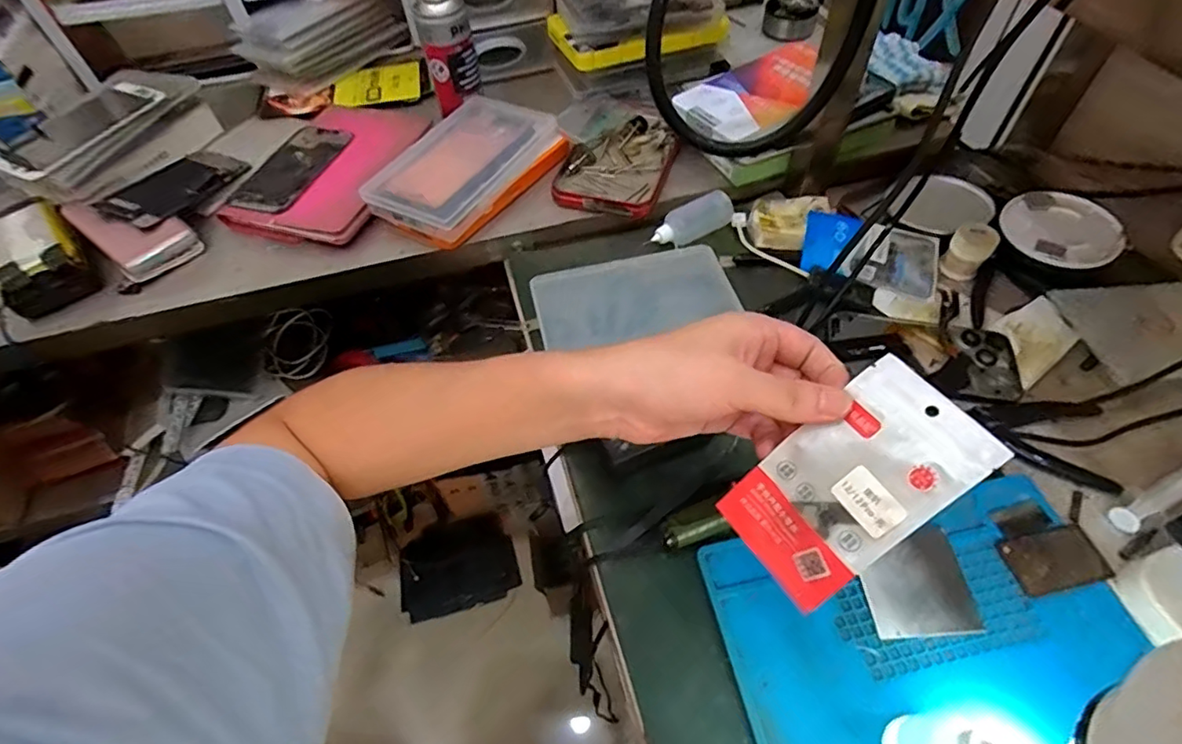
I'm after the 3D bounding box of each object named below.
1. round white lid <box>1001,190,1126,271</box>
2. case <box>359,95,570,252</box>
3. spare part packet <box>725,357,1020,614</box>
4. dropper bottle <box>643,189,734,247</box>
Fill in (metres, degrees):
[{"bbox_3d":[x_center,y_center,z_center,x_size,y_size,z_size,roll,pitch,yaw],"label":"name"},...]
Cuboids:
[{"bbox_3d":[0.430,-0.133,0.521,0.089,0.008,0.094,-5,57,7],"label":"round white lid"},{"bbox_3d":[-0.123,-0.207,0.575,0.116,0.043,0.198,27,60,21],"label":"case"},{"bbox_3d":[0.125,0.056,0.279,0.119,0.012,0.068,-50,57,20],"label":"spare part packet"},{"bbox_3d":[0.099,-0.148,0.561,0.093,0.028,0.028,-25,56,-12],"label":"dropper bottle"}]

